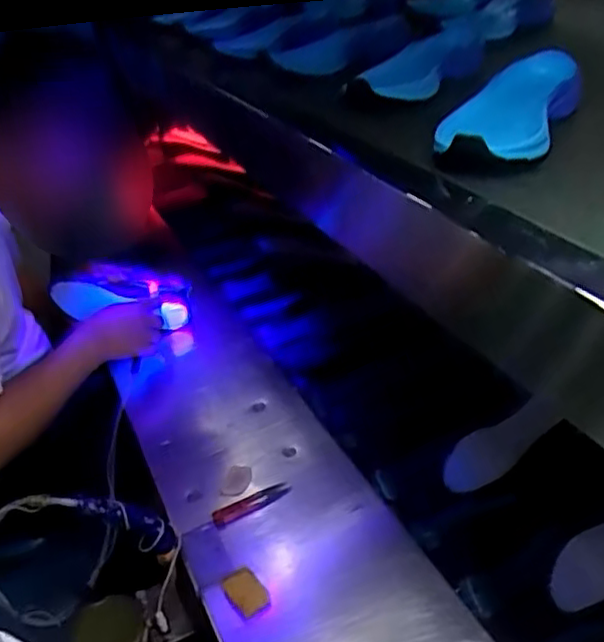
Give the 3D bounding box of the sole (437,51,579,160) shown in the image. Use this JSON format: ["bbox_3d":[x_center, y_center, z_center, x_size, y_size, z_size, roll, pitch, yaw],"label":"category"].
[{"bbox_3d":[0.188,-0.183,0.592,0.086,0.058,0.234,15,38,29],"label":"sole"}]

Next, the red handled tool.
[{"bbox_3d":[-0.061,0.225,0.810,0.101,0.010,0.024,-19,36,-21],"label":"red handled tool"}]

